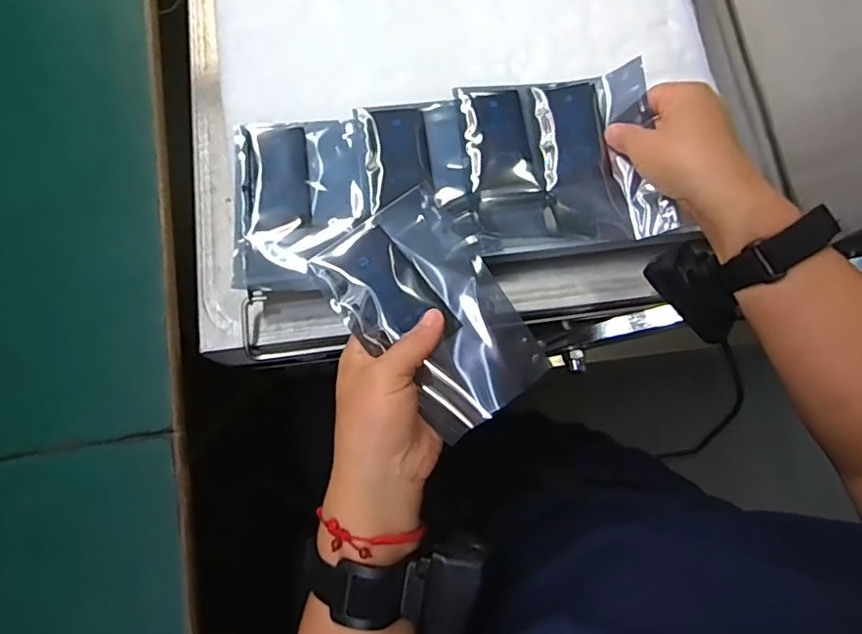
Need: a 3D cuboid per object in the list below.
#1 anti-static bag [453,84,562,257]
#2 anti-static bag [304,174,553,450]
[{"bbox_3d":[0.068,-0.122,0.457,0.073,0.004,0.148,-7,76,-4],"label":"anti-static bag"},{"bbox_3d":[0.003,-0.001,0.365,0.091,0.024,0.148,-36,93,-5],"label":"anti-static bag"}]

